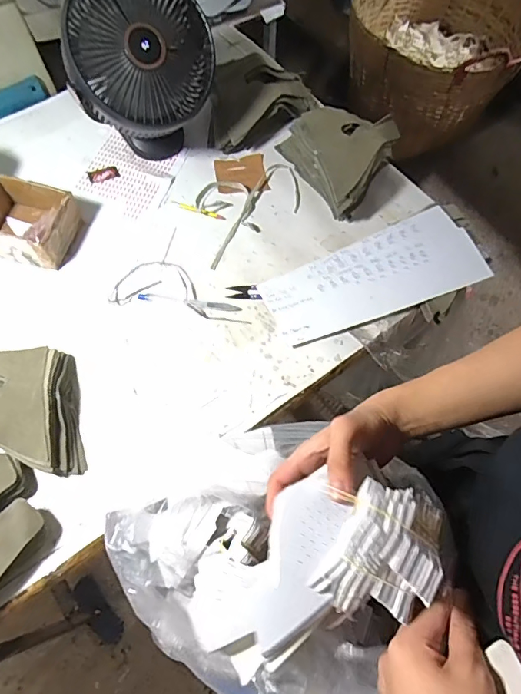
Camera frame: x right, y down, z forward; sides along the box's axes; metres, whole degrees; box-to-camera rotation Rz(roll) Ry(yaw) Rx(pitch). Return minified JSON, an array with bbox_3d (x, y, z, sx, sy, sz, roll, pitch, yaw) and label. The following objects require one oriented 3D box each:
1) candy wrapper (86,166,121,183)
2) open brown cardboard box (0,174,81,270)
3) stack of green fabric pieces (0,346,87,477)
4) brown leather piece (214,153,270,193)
[{"bbox_3d":[-0.260,-0.287,0.734,0.048,0.006,0.026,-19,68,-10],"label":"candy wrapper"},{"bbox_3d":[-0.340,-0.184,0.652,0.131,0.058,0.112,14,67,6],"label":"open brown cardboard box"},{"bbox_3d":[-0.303,0.058,0.555,0.227,0.039,0.137,21,68,9],"label":"stack of green fabric pieces"},{"bbox_3d":[-0.032,-0.288,0.735,0.082,0.006,0.075,-9,67,-4],"label":"brown leather piece"}]

